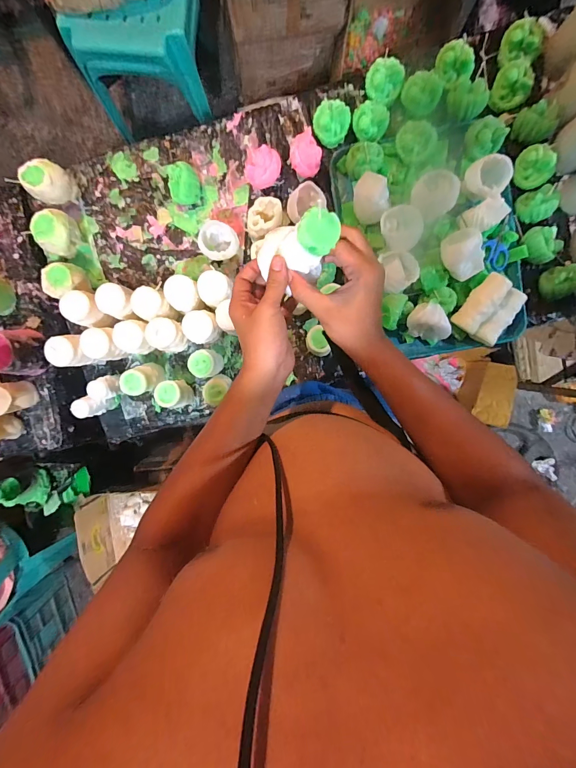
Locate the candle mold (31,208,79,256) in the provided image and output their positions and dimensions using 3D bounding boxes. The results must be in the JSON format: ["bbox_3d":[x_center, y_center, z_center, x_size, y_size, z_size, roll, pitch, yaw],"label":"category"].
[{"bbox_3d":[-0.448,-0.294,0.680,0.060,0.073,0.077,43,96,-2],"label":"candle mold"}]

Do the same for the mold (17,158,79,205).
[{"bbox_3d":[-0.462,-0.390,0.676,0.078,0.070,0.074,31,96,-1],"label":"mold"}]

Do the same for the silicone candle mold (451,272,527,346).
[{"bbox_3d":[0.393,-0.143,0.674,0.108,0.043,0.115,22,109,-26],"label":"silicone candle mold"}]

